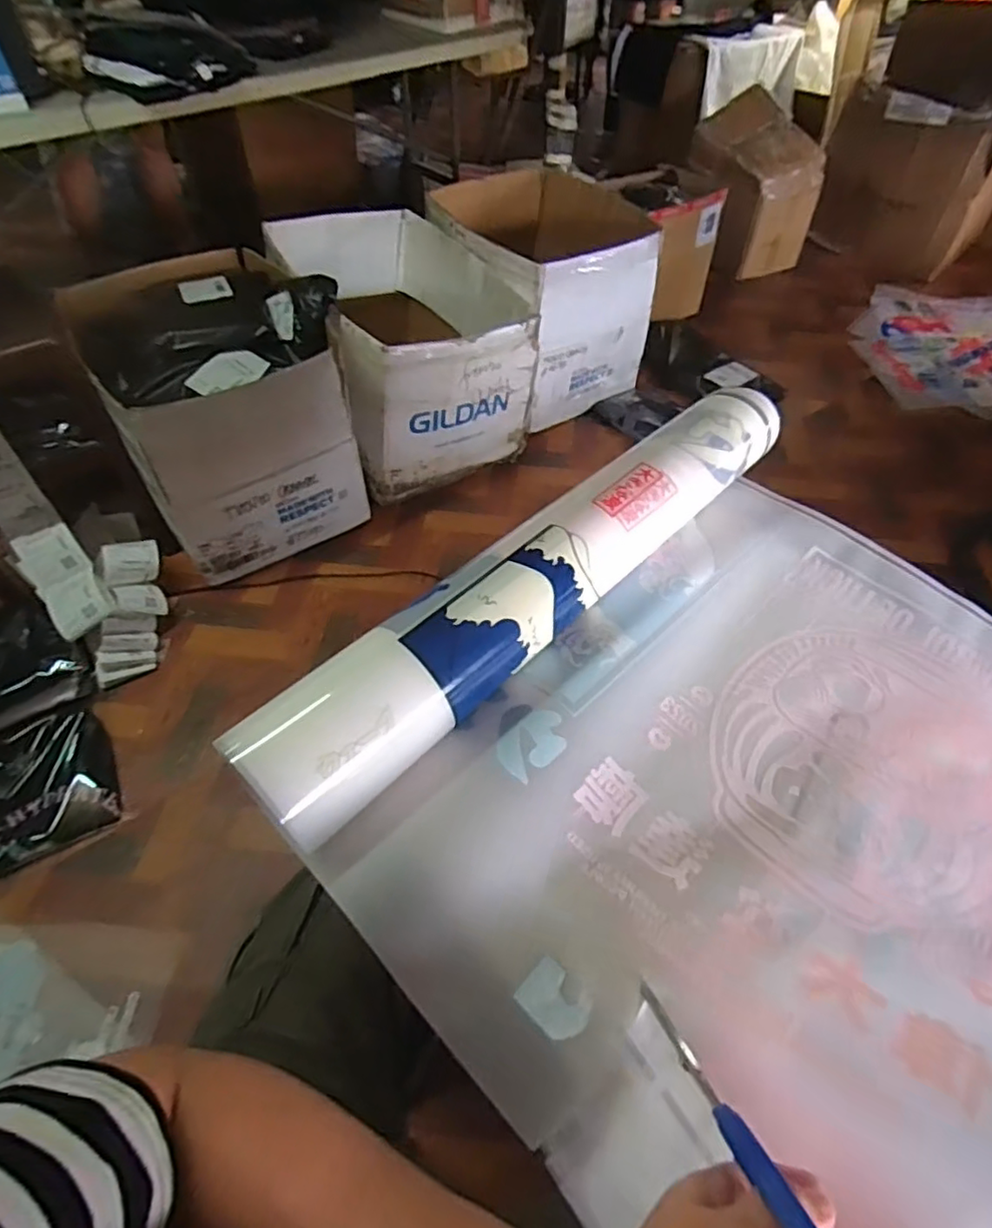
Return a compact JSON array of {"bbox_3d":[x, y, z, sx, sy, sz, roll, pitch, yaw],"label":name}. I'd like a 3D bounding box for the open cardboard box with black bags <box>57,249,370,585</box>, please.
[{"bbox_3d":[-0.590,-0.470,1.446,0.479,0.434,0.547,-24,57,-18],"label":"open cardboard box with black bags"}]

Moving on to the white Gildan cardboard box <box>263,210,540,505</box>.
[{"bbox_3d":[-0.233,-0.686,1.653,0.501,0.430,0.610,-24,57,-18],"label":"white Gildan cardboard box"}]

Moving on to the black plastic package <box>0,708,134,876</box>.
[{"bbox_3d":[-0.796,0.300,1.108,0.229,0.021,0.251,-19,69,-27],"label":"black plastic package"}]

